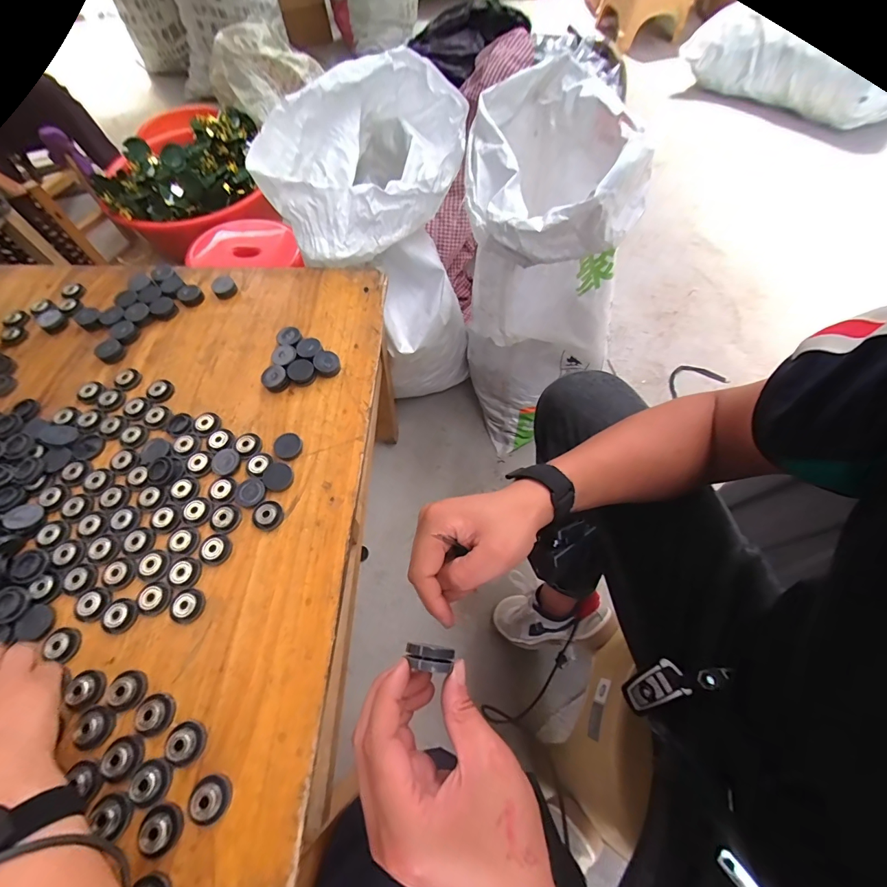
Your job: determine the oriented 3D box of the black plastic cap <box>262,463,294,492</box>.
[{"bbox_3d":[-0.189,0.039,0.459,0.032,0.004,0.032,4,75,-16],"label":"black plastic cap"}]

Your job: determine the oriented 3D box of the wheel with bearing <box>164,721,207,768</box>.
[{"bbox_3d":[-0.225,0.260,0.347,0.030,0.013,0.031,-1,63,1],"label":"wheel with bearing"}]

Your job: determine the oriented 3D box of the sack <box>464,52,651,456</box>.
[{"bbox_3d":[0.182,-0.336,0.862,0.287,0.575,0.438,-14,64,-5],"label":"sack"}]

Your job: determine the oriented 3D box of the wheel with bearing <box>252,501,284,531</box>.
[{"bbox_3d":[-0.193,0.078,0.439,0.030,0.009,0.032,-1,63,1],"label":"wheel with bearing"}]

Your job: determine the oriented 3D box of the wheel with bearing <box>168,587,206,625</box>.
[{"bbox_3d":[-0.257,0.162,0.400,0.031,0.009,0.032,-1,63,1],"label":"wheel with bearing"}]

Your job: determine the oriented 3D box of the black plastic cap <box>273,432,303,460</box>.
[{"bbox_3d":[-0.187,0.002,0.476,0.034,0.008,0.031,-1,63,1],"label":"black plastic cap"}]

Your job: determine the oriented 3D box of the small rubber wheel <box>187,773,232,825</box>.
[{"bbox_3d":[-0.194,0.295,0.330,0.031,0.013,0.030,-1,63,1],"label":"small rubber wheel"}]

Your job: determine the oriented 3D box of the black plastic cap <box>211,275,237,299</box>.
[{"bbox_3d":[-0.329,-0.235,0.600,0.033,0.013,0.034,-1,63,1],"label":"black plastic cap"}]

